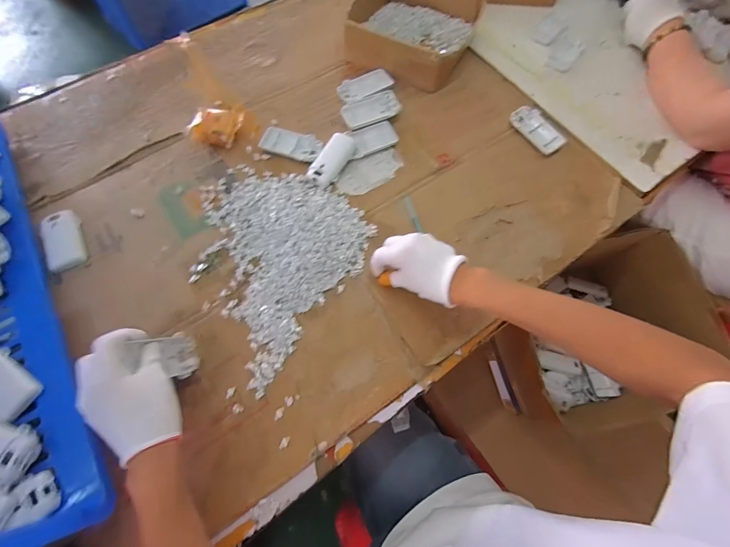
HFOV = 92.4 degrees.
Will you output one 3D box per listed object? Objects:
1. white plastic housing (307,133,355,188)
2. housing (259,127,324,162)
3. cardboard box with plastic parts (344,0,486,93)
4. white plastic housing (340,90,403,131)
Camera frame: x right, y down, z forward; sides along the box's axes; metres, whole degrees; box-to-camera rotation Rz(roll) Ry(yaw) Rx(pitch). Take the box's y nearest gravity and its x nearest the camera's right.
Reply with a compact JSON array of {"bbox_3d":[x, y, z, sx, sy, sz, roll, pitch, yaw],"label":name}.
[{"bbox_3d":[-0.052,-0.179,0.546,0.039,0.022,0.091,29,73,9],"label":"white plastic housing"},{"bbox_3d":[-0.117,-0.209,0.562,0.093,0.009,0.050,13,71,4],"label":"housing"},{"bbox_3d":[0.084,-0.452,0.638,0.208,0.053,0.197,25,72,7],"label":"cardboard box with plastic parts"},{"bbox_3d":[0.011,-0.272,0.586,0.099,0.015,0.055,-18,72,-7],"label":"white plastic housing"}]

